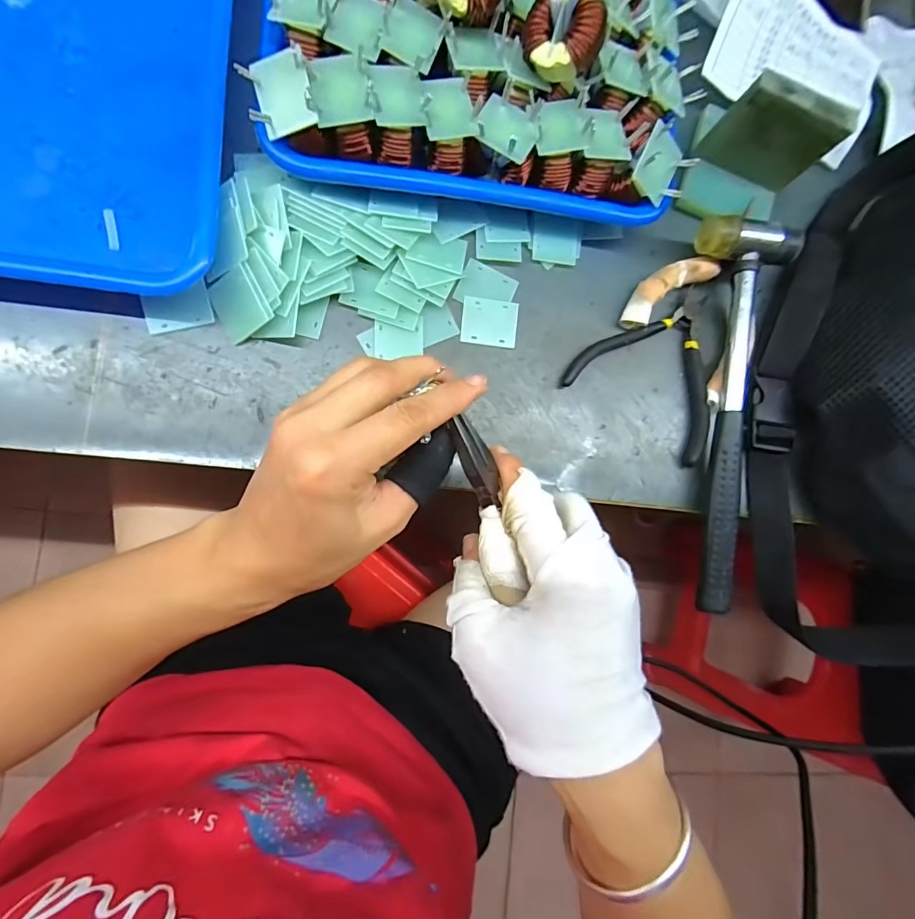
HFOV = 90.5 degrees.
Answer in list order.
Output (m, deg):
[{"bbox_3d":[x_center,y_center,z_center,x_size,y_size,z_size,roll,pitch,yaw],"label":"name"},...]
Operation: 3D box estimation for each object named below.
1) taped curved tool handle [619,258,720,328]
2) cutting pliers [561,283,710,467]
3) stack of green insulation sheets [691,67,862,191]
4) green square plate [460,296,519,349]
[{"bbox_3d":[0.137,-0.113,0.300,0.073,0.016,0.024,-35,93,-9],"label":"taped curved tool handle"},{"bbox_3d":[0.139,-0.071,0.300,0.102,0.010,0.114,32,82,-6],"label":"cutting pliers"},{"bbox_3d":[0.197,-0.202,0.287,0.063,0.060,0.020,13,85,-8],"label":"stack of green insulation sheets"},{"bbox_3d":[0.021,-0.086,0.284,0.035,0.004,0.029,5,86,-9],"label":"green square plate"}]

